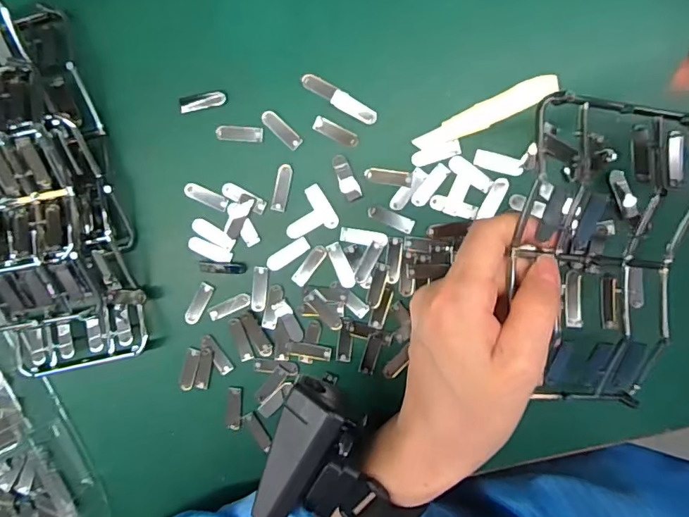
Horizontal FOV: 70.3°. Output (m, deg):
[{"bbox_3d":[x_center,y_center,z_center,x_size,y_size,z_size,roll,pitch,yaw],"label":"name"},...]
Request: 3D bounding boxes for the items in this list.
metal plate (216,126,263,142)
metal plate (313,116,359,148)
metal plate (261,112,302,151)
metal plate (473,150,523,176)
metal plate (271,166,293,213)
[{"bbox_3d":[-0.062,-0.075,0.293,0.027,0.004,0.009,3,97,6],"label":"metal plate"},{"bbox_3d":[-0.005,-0.074,0.286,0.028,0.004,0.009,27,99,3],"label":"metal plate"},{"bbox_3d":[-0.038,-0.076,0.290,0.028,0.004,0.009,44,99,0],"label":"metal plate"},{"bbox_3d":[0.089,-0.055,0.280,0.028,0.004,0.010,15,98,5],"label":"metal plate"},{"bbox_3d":[-0.038,-0.042,0.294,0.009,0.004,0.028,13,98,5],"label":"metal plate"}]

